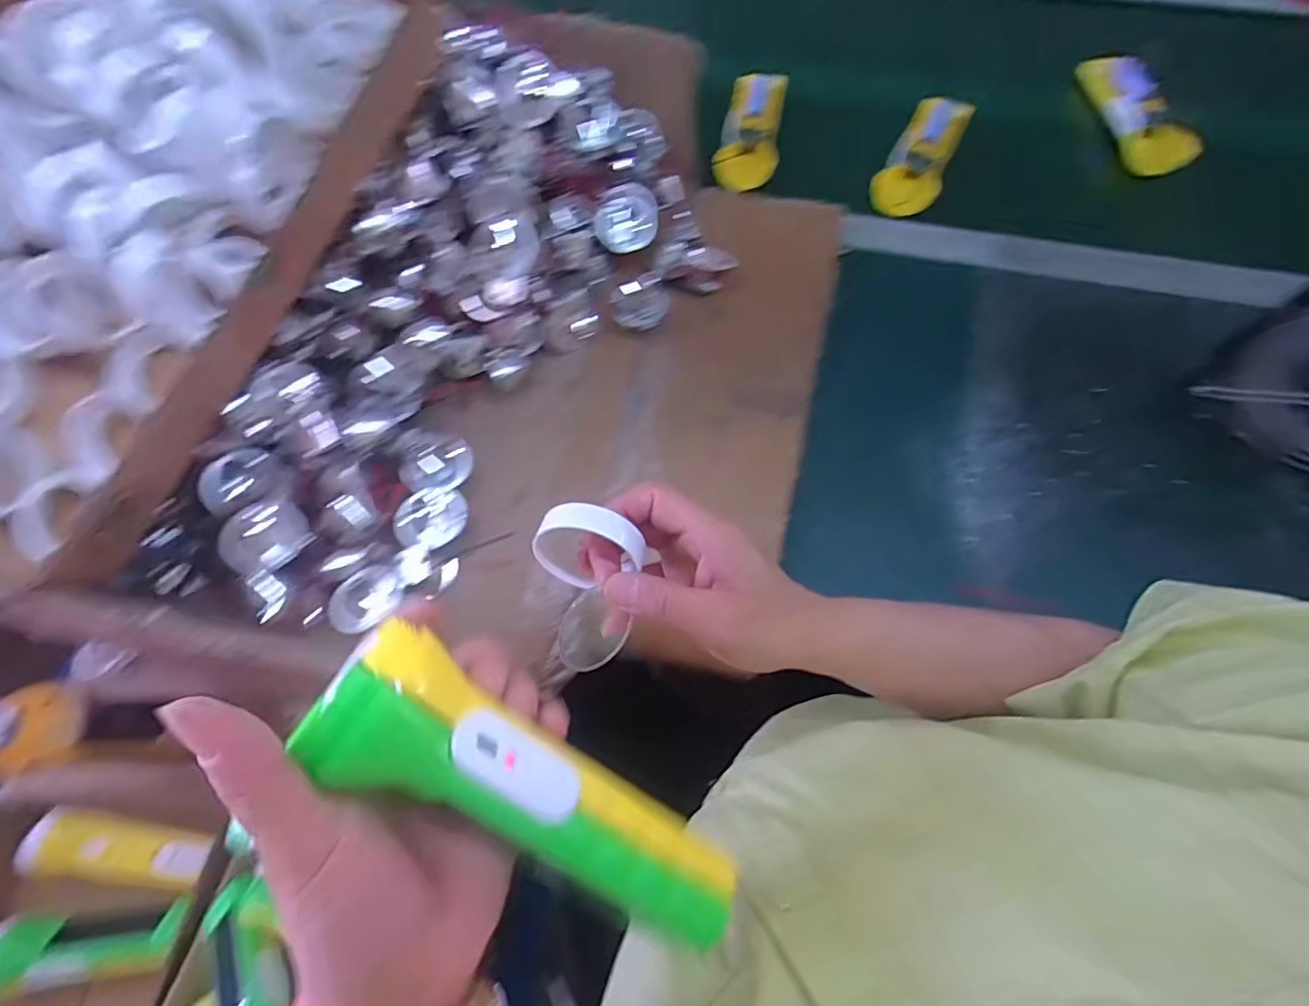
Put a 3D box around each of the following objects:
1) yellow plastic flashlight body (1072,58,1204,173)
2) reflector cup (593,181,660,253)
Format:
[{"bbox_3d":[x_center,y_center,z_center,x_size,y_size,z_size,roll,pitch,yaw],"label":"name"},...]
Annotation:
[{"bbox_3d":[0.479,-0.393,0.573,0.052,0.041,0.162,-1,68,2],"label":"yellow plastic flashlight body"},{"bbox_3d":[-0.023,-0.254,0.516,0.050,0.033,0.059,6,68,4],"label":"reflector cup"}]

